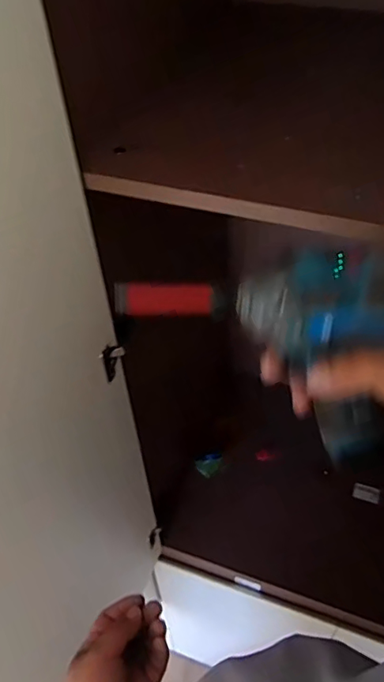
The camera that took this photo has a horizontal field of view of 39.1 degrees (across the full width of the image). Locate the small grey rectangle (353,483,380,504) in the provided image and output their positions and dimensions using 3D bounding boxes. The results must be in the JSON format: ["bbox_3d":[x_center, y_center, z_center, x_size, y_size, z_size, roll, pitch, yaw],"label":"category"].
[{"bbox_3d":[0.429,0.374,1.327,0.062,0.005,0.039,14,88,18],"label":"small grey rectangle"}]

